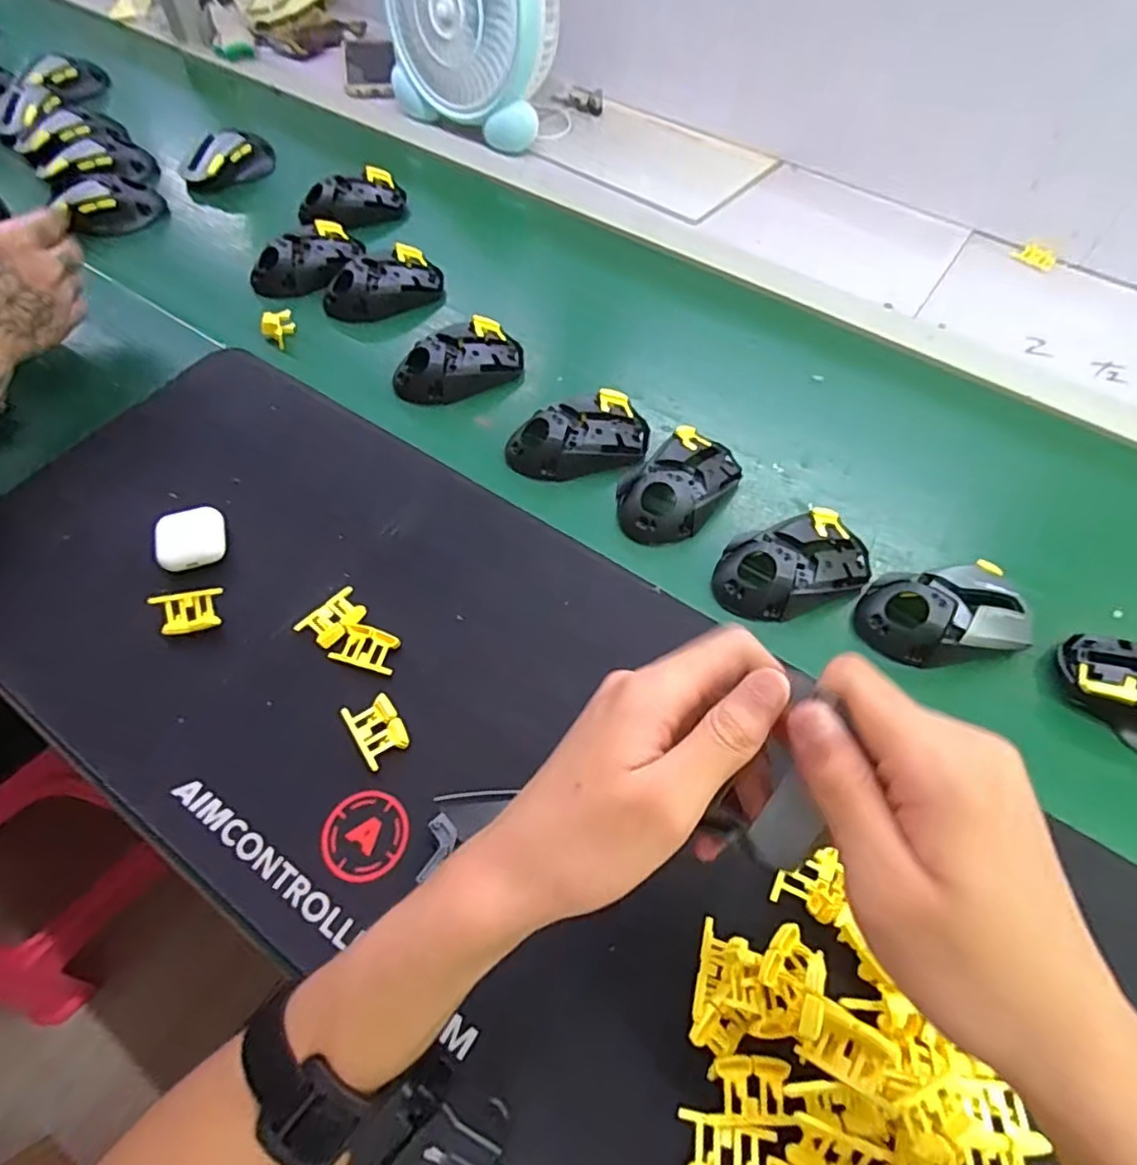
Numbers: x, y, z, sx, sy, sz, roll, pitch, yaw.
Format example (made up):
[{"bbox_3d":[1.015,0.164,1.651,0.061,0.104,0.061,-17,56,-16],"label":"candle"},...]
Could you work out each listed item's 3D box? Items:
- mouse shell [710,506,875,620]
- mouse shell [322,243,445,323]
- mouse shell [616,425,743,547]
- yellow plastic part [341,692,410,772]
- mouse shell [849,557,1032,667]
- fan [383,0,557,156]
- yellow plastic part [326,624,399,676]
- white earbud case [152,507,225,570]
[{"bbox_3d":[0.161,-0.015,0.448,0.116,0.037,0.066,-15,61,-12],"label":"mouse shell"},{"bbox_3d":[-0.182,-0.293,0.619,0.117,0.041,0.061,-32,66,-20],"label":"mouse shell"},{"bbox_3d":[0.083,-0.080,0.487,0.071,0.032,0.117,35,63,16],"label":"mouse shell"},{"bbox_3d":[-0.115,0.089,0.379,0.028,0.008,0.040,-30,66,-20],"label":"yellow plastic part"},{"bbox_3d":[0.262,0.021,0.431,0.119,0.040,0.069,-2,60,-5],"label":"mouse shell"},{"bbox_3d":[-0.117,-0.694,0.757,0.219,0.242,0.108,31,62,14],"label":"fan"},{"bbox_3d":[-0.131,0.042,0.405,0.041,0.006,0.026,18,60,6],"label":"yellow plastic part"},{"bbox_3d":[-0.267,-0.029,0.444,0.041,0.024,0.040,-14,61,-12],"label":"white earbud case"}]

